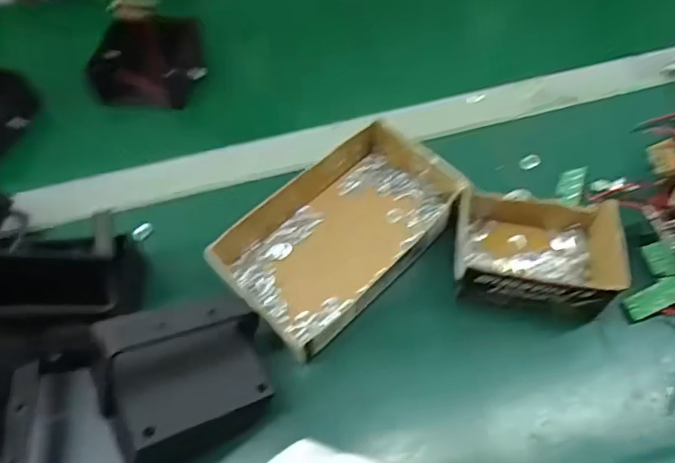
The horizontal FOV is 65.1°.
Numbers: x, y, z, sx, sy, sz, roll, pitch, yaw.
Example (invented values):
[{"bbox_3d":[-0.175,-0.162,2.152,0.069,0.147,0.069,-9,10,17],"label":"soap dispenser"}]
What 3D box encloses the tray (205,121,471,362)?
[{"bbox_3d":[0.000,-0.004,0.399,0.177,0.036,0.113,-39,64,-20],"label":"tray"}]

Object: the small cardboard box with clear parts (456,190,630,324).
[{"bbox_3d":[0.139,0.012,0.379,0.110,0.049,0.091,8,58,7],"label":"small cardboard box with clear parts"}]

